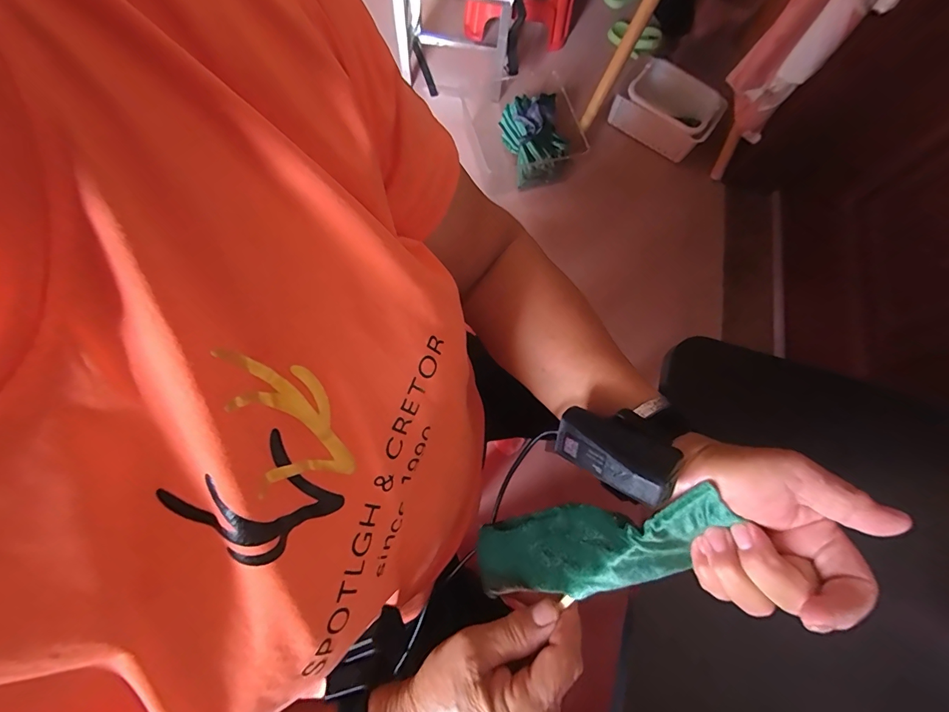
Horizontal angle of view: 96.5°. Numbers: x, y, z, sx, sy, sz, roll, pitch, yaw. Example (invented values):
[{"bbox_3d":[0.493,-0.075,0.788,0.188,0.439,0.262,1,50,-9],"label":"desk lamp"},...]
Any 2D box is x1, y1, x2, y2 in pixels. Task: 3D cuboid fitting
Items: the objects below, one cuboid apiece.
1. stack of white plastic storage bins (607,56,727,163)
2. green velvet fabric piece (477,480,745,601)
[{"bbox_3d":[0.609,-0.778,1.361,0.306,0.164,0.185,38,75,9],"label":"stack of white plastic storage bins"},{"bbox_3d":[0.070,0.125,0.278,0.176,0.042,0.050,-24,71,29],"label":"green velvet fabric piece"}]

